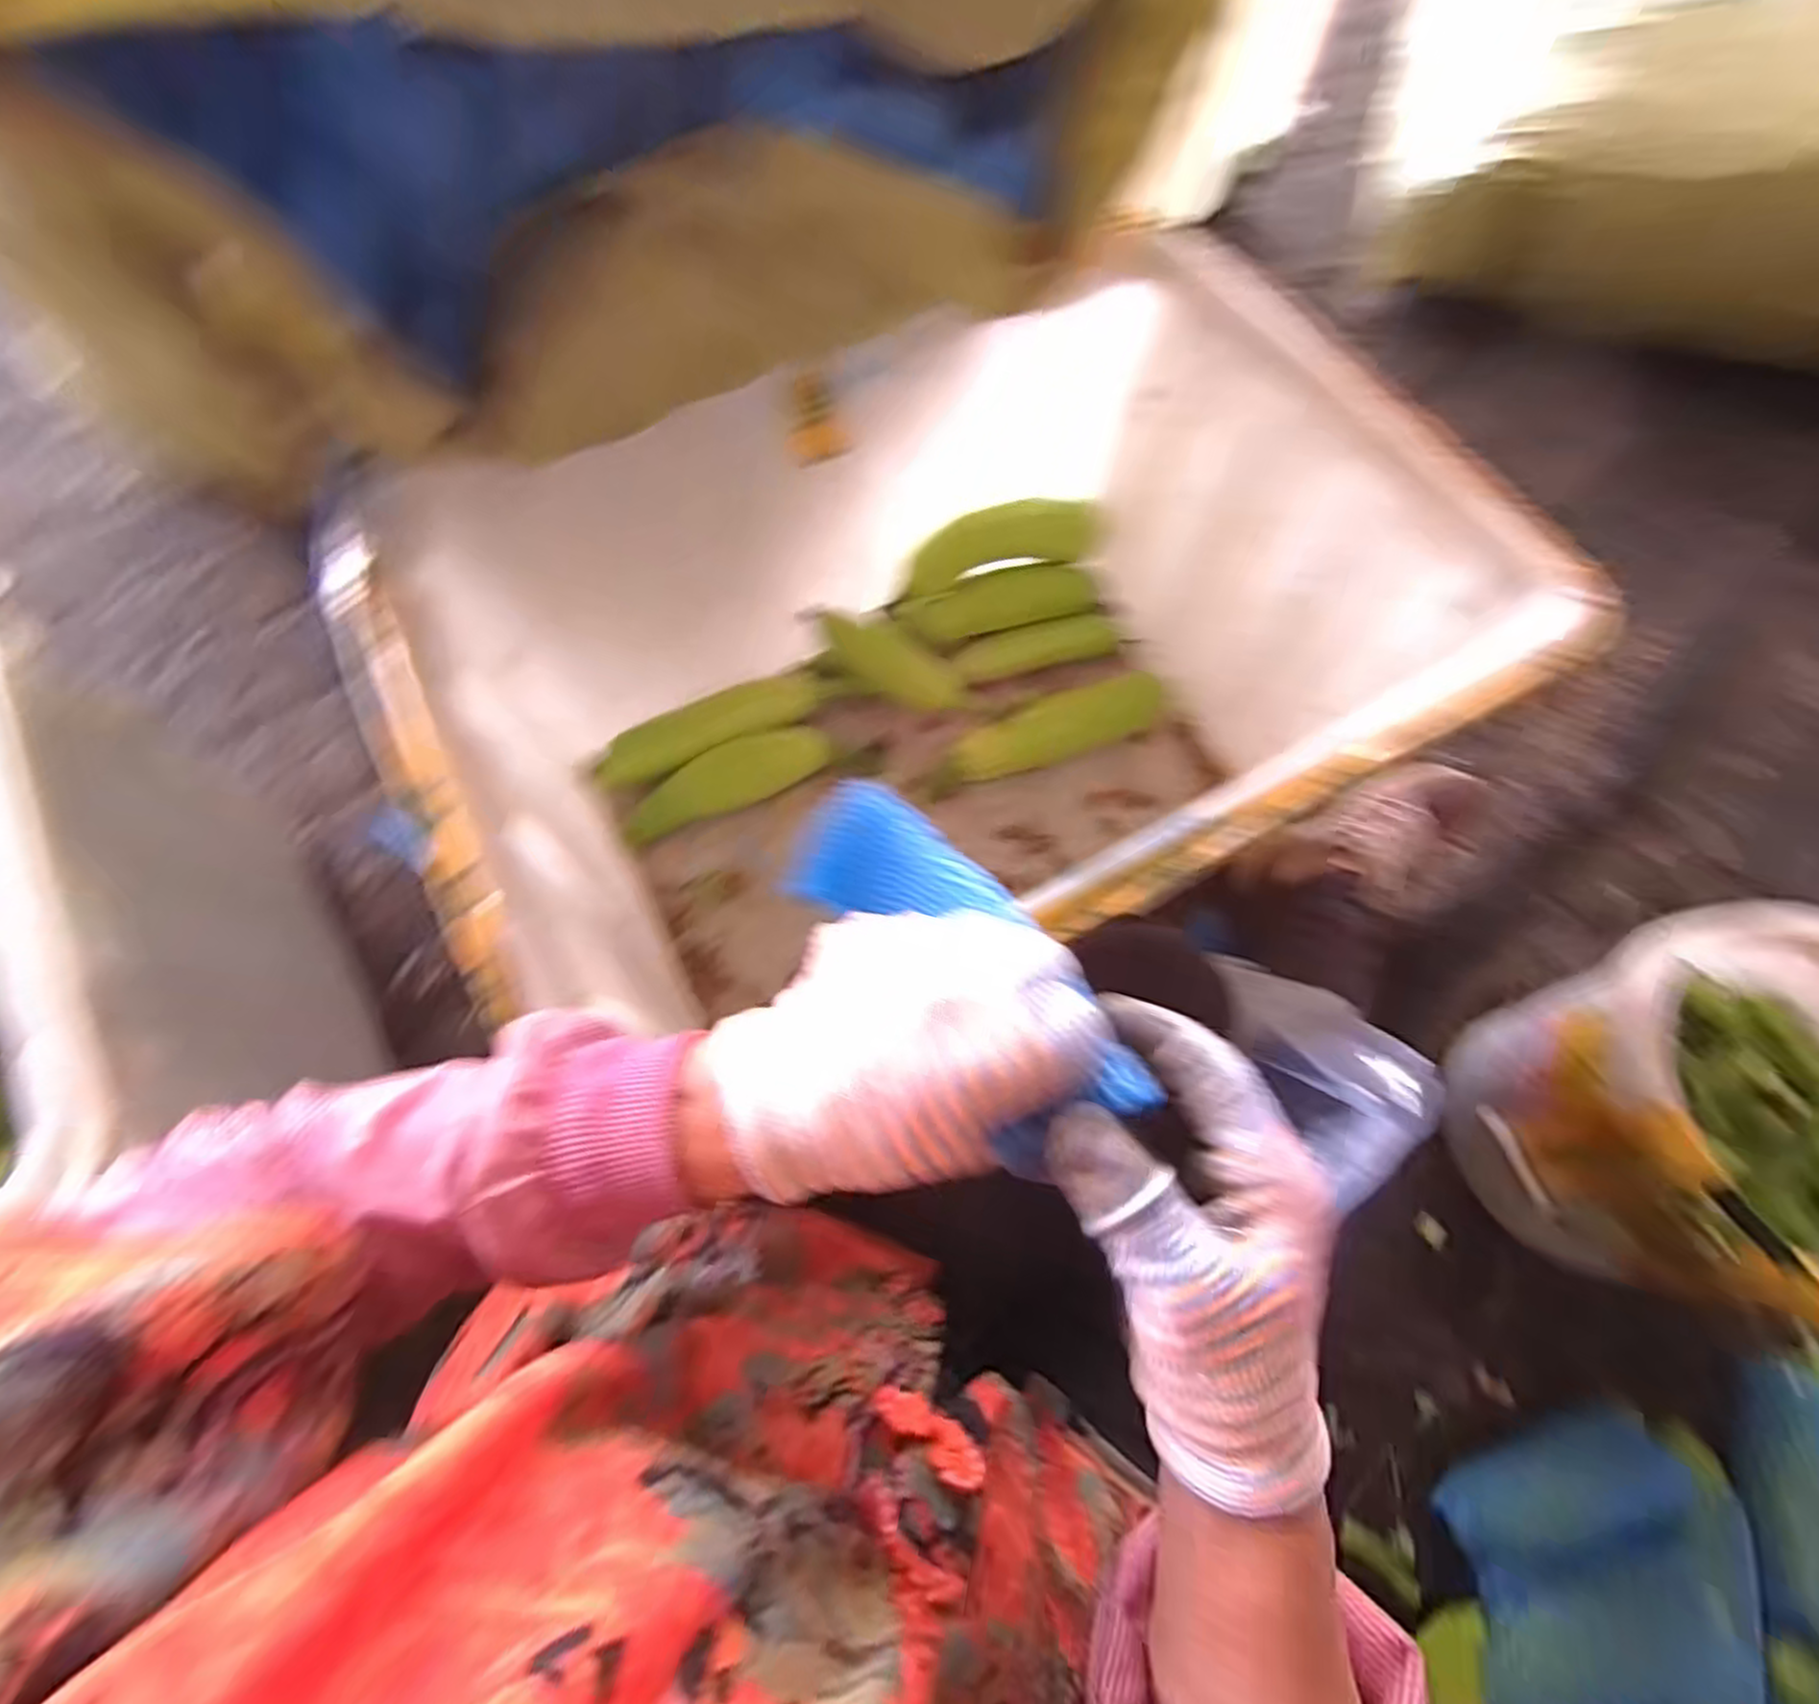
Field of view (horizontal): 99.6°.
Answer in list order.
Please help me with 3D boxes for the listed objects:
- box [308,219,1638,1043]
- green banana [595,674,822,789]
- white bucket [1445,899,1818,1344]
[{"bbox_3d":[0.024,-0.124,0.656,0.709,0.364,0.499,-25,70,-14],"label":"box"},{"bbox_3d":[-0.206,-0.129,0.797,0.234,0.044,0.051,-23,69,-13],"label":"green banana"},{"bbox_3d":[0.596,0.210,0.588,0.245,0.239,0.259,8,66,0],"label":"white bucket"}]

